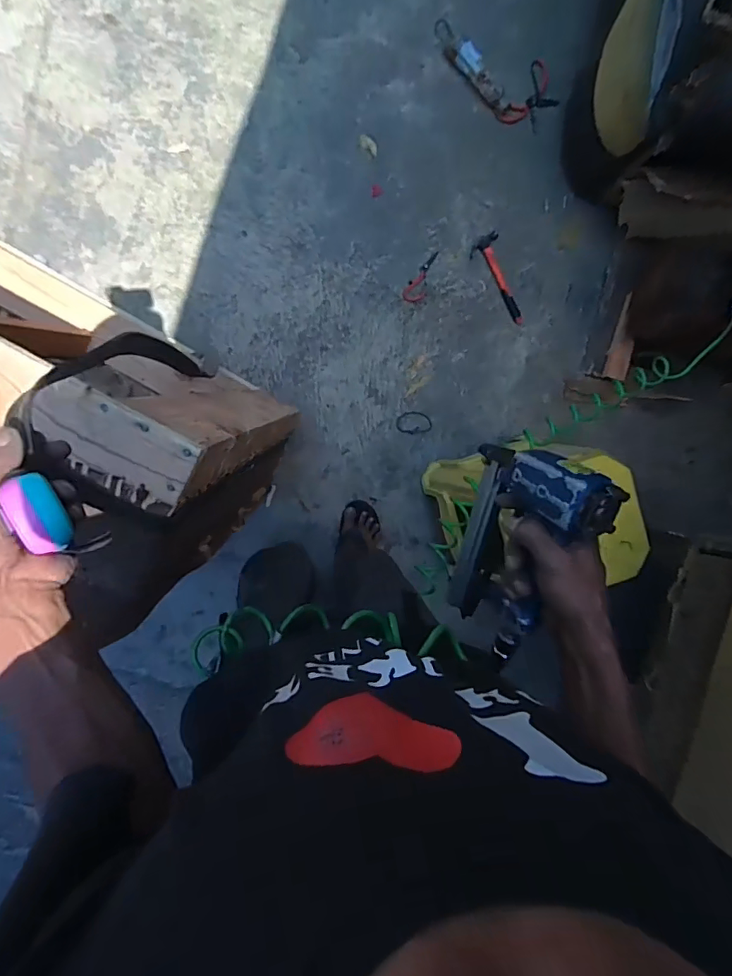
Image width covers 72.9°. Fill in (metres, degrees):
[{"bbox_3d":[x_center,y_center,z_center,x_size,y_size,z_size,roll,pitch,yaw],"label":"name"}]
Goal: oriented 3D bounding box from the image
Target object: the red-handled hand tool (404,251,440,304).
[{"bbox_3d":[0.168,-0.594,1.404,0.059,0.010,0.163,36,88,-9],"label":"red-handled hand tool"}]

